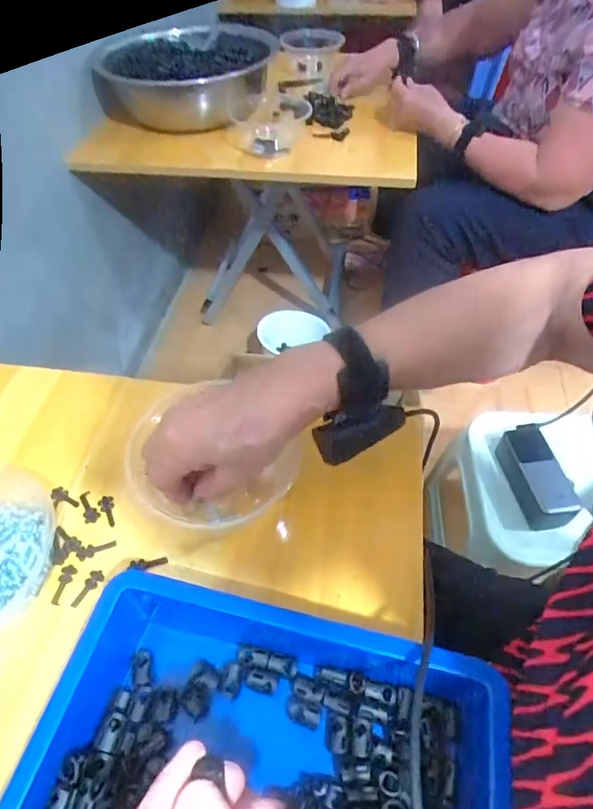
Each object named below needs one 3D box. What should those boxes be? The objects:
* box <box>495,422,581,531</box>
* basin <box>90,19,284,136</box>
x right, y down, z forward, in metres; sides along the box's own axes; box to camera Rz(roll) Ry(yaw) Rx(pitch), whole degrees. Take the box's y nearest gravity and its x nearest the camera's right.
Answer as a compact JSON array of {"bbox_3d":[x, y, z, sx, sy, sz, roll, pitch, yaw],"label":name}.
[{"bbox_3d":[0.324,0.099,0.660,0.054,0.059,0.139,-5,52,-4],"label":"box"},{"bbox_3d":[-0.185,-0.611,0.915,0.281,0.116,0.307,0,52,0],"label":"basin"}]

